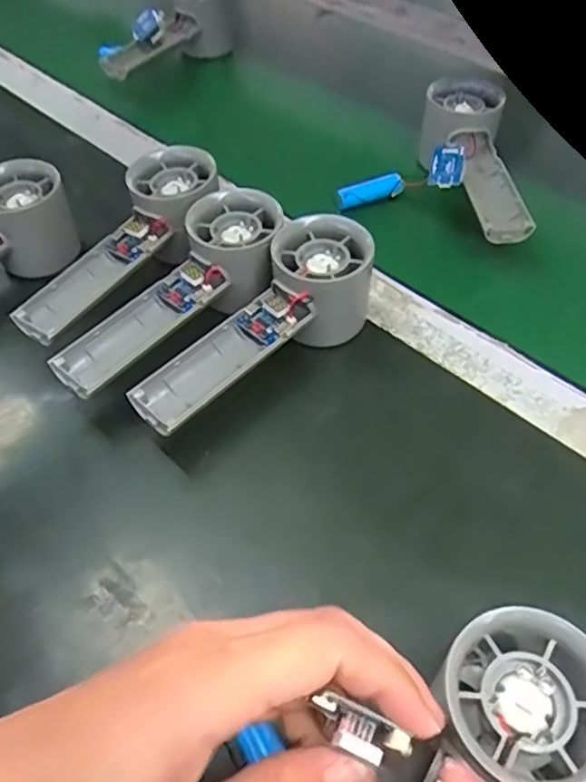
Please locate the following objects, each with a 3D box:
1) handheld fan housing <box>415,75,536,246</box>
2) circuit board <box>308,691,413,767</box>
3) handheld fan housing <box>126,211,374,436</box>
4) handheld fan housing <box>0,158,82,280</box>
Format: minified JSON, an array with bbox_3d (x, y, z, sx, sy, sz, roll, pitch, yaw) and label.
[{"bbox_3d":[0.129,-0.168,0.444,0.054,0.050,0.152,-2,52,-1],"label":"handheld fan housing"},{"bbox_3d":[0.020,0.102,0.184,0.030,0.011,0.013,20,52,17],"label":"circuit board"},{"bbox_3d":[-0.023,-0.036,0.342,0.151,0.063,0.050,-34,58,-23],"label":"handheld fan housing"},{"bbox_3d":[-0.214,-0.084,0.392,0.158,0.063,0.060,-37,59,-25],"label":"handheld fan housing"}]

